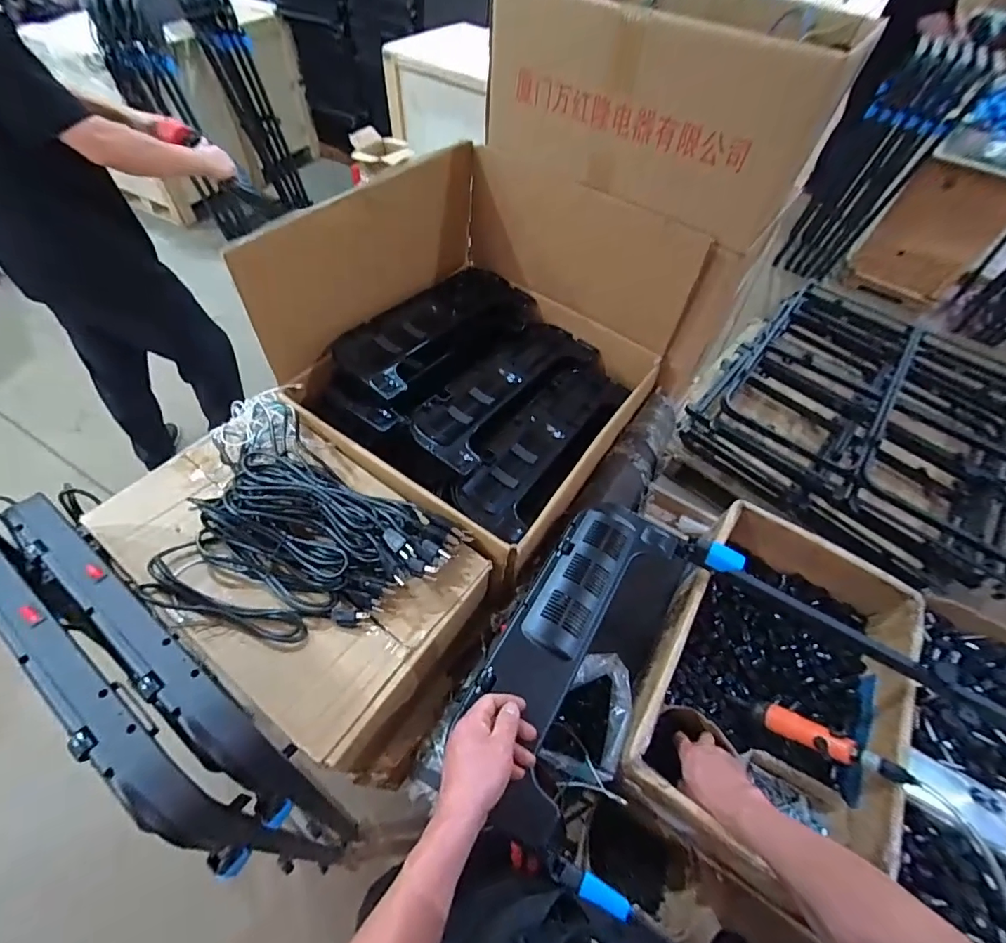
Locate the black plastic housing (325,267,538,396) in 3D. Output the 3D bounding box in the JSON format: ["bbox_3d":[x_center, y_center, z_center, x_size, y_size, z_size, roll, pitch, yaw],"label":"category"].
[{"bbox_3d":[-0.131,-0.307,0.981,0.197,0.084,0.479,36,61,19],"label":"black plastic housing"}]

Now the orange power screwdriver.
[{"bbox_3d":[0.469,0.401,0.713,0.035,0.035,0.232,-44,28,-28],"label":"orange power screwdriver"}]

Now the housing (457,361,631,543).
[{"bbox_3d":[0.093,-0.063,0.947,0.162,0.046,0.490,31,59,16],"label":"housing"}]

